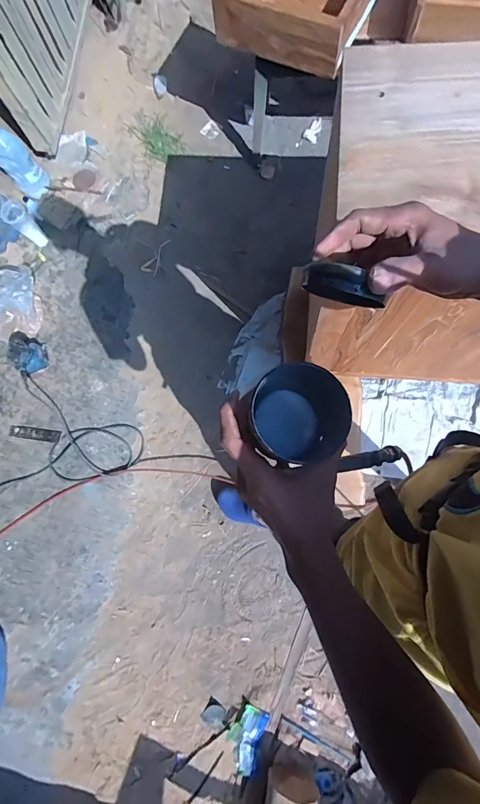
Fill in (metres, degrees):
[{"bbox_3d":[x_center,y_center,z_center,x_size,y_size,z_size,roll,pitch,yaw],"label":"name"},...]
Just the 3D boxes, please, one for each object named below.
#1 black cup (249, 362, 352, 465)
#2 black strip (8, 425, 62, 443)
[{"bbox_3d":[0.051,0.017,0.353,0.075,0.088,0.082,0,78,-1],"label":"black cup"},{"bbox_3d":[-0.740,0.115,1.357,0.193,0.009,0.044,7,70,6],"label":"black strip"}]

